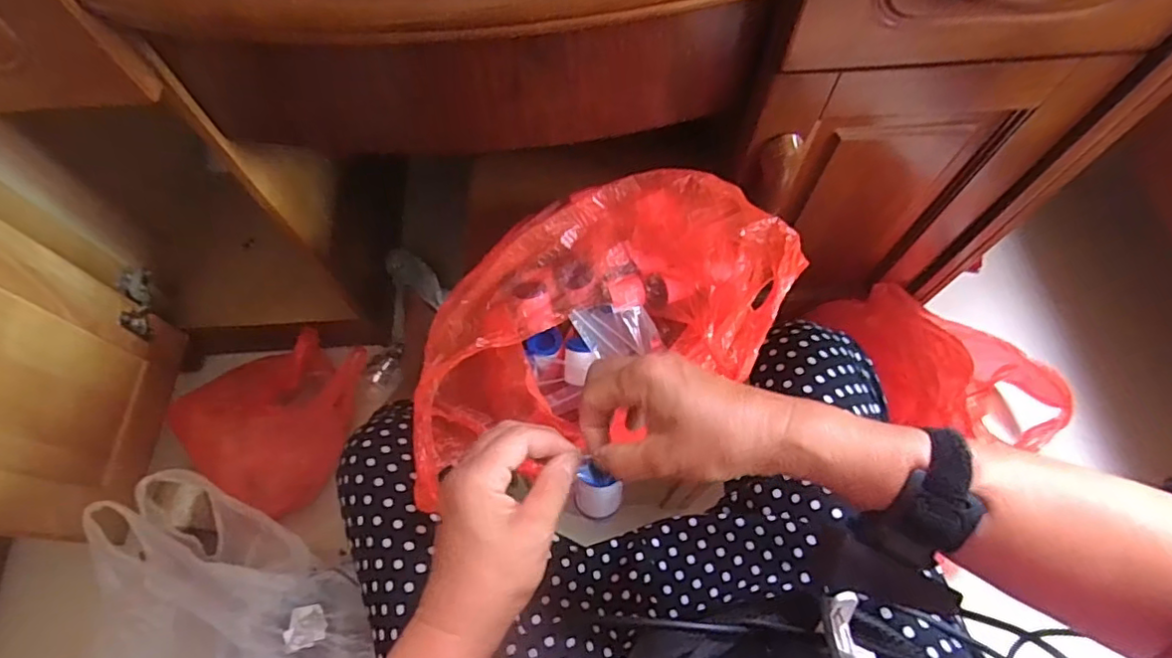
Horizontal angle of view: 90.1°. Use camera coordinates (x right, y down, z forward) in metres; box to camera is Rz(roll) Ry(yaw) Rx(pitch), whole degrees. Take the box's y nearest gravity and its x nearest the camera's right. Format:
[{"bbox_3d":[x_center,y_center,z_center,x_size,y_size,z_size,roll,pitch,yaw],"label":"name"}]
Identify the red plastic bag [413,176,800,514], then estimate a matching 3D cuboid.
[{"bbox_3d":[-0.005,-0.013,0.489,0.314,0.128,0.187,-22,69,-10],"label":"red plastic bag"}]

